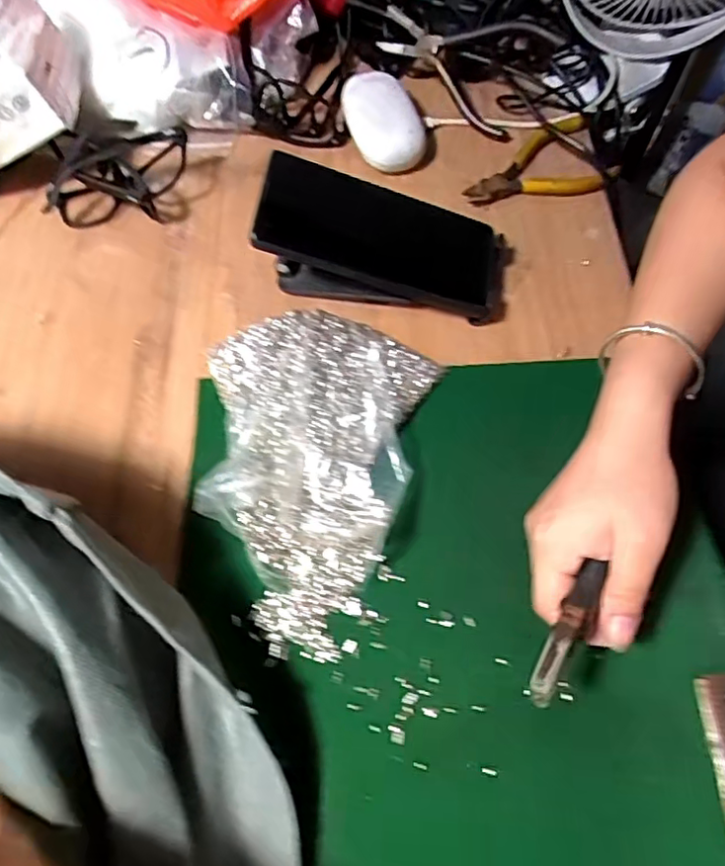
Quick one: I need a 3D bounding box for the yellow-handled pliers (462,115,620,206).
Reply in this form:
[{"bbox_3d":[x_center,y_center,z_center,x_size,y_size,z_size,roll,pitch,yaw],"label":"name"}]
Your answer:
[{"bbox_3d":[0.134,-0.215,0.470,0.113,0.012,0.077,-12,64,-4],"label":"yellow-handled pliers"}]

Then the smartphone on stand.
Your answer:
[{"bbox_3d":[0.009,-0.121,0.416,0.167,0.071,0.080,11,63,-13],"label":"smartphone on stand"}]

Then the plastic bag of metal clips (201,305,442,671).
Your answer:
[{"bbox_3d":[-0.039,0.016,0.359,0.129,0.040,0.195,14,65,9],"label":"plastic bag of metal clips"}]

